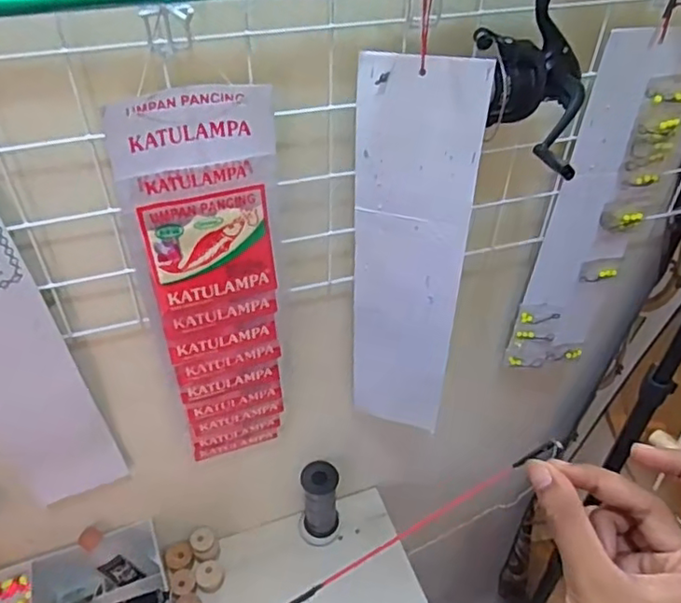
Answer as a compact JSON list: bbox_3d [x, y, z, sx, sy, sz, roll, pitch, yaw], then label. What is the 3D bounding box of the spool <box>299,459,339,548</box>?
[{"bbox_3d":[-0.029,0.277,0.811,0.056,0.127,0.060,2,42,2],"label":"spool"}]

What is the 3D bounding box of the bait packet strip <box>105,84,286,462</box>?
[{"bbox_3d":[-0.104,0.010,0.537,0.114,0.397,0.034,-8,43,-9],"label":"bait packet strip"}]

